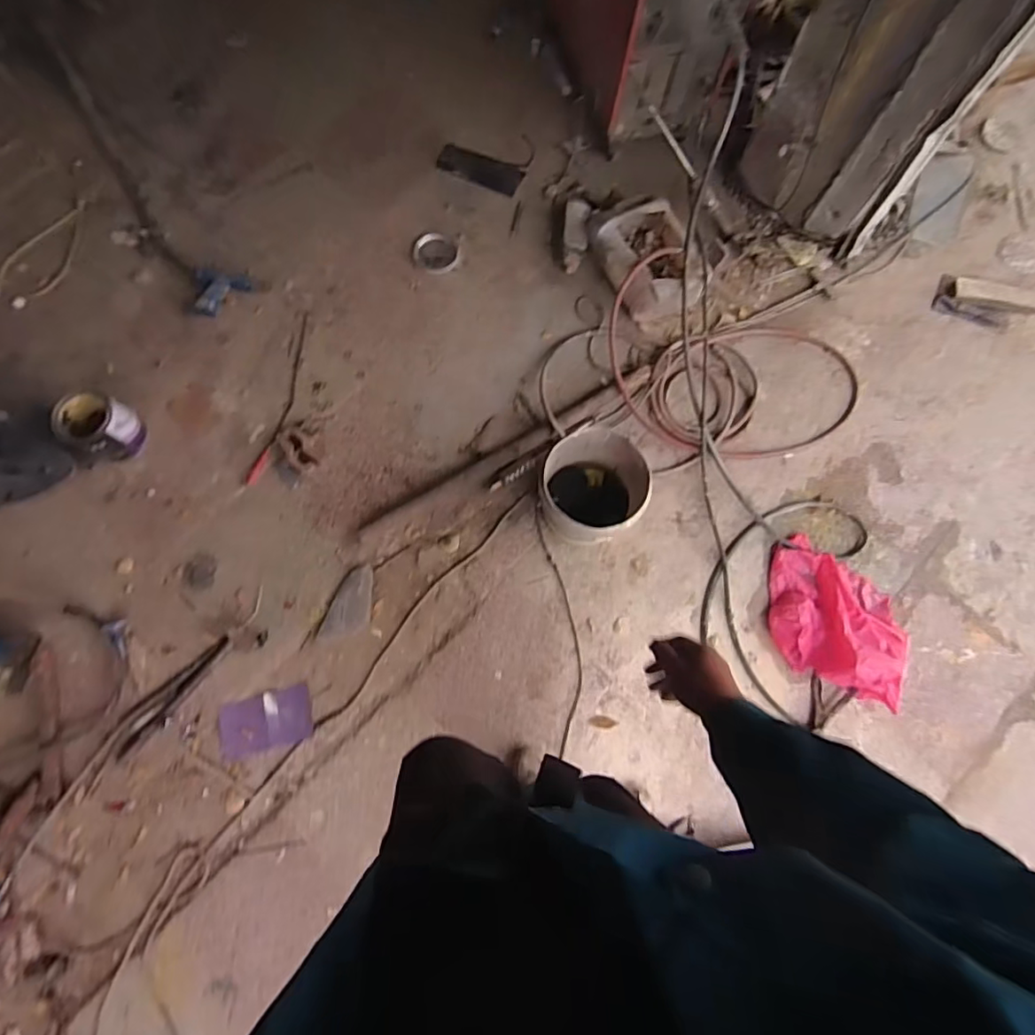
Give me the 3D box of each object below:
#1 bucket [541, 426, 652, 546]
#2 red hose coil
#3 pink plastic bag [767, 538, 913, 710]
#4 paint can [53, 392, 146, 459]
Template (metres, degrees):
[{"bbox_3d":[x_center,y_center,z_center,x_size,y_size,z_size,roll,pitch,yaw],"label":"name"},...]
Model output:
[{"bbox_3d":[0.188,-0.073,1.442,0.243,0.248,0.246,0,78,0],"label":"bucket"},{"bbox_3d":[0.585,-0.415,1.583,0.716,0.099,0.487,26,80,5],"label":"red hose coil"},{"bbox_3d":[0.813,0.255,1.433,0.365,0.128,0.300,31,80,6],"label":"pink plastic bag"},{"bbox_3d":[-1.124,-0.243,1.540,0.169,0.150,0.149,19,76,3],"label":"paint can"}]

